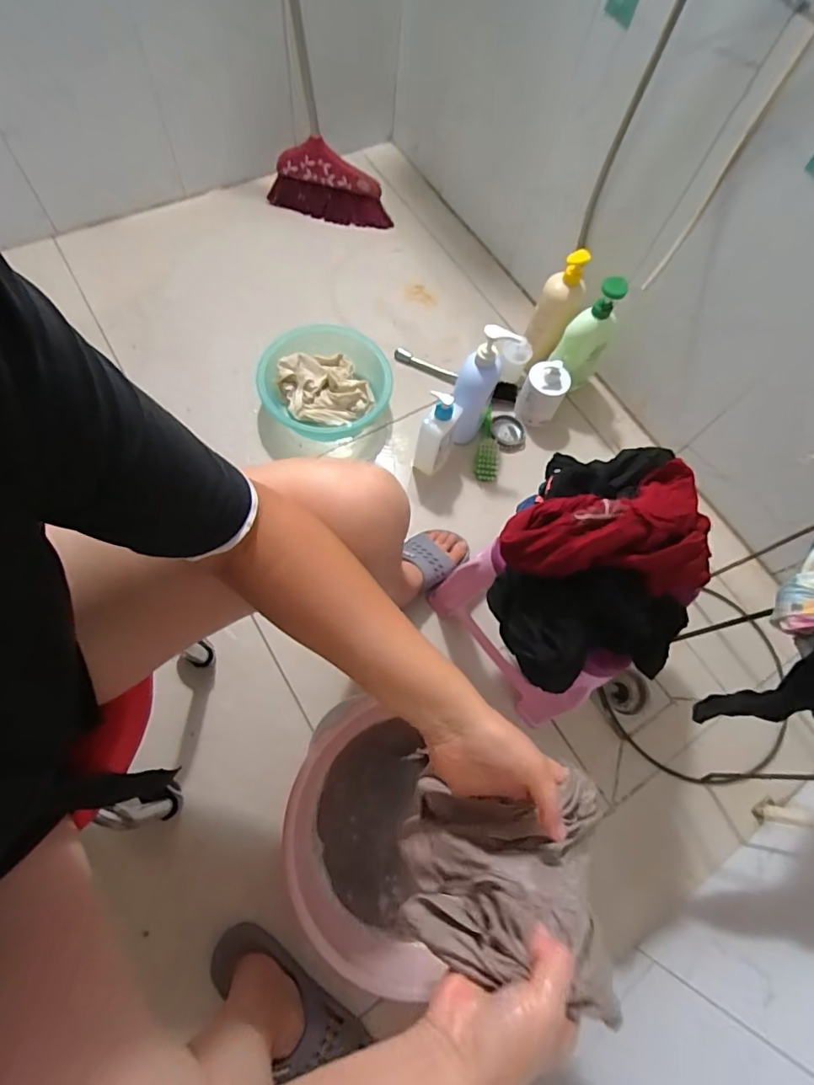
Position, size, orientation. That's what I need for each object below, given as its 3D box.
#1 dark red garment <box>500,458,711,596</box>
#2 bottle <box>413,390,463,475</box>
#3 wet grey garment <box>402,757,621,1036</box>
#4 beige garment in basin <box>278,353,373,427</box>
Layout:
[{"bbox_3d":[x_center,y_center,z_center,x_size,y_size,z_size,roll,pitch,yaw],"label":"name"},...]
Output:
[{"bbox_3d":[0.217,0.002,0.527,0.225,0.074,0.134,-16,70,-12],"label":"dark red garment"},{"bbox_3d":[0.058,-0.205,0.959,0.059,0.196,0.075,24,67,4],"label":"bottle"},{"bbox_3d":[0.075,0.247,0.401,0.146,0.118,0.134,13,68,3],"label":"wet grey garment"},{"bbox_3d":[-0.166,-0.308,1.049,0.181,0.084,0.146,-6,68,-5],"label":"beige garment in basin"}]

